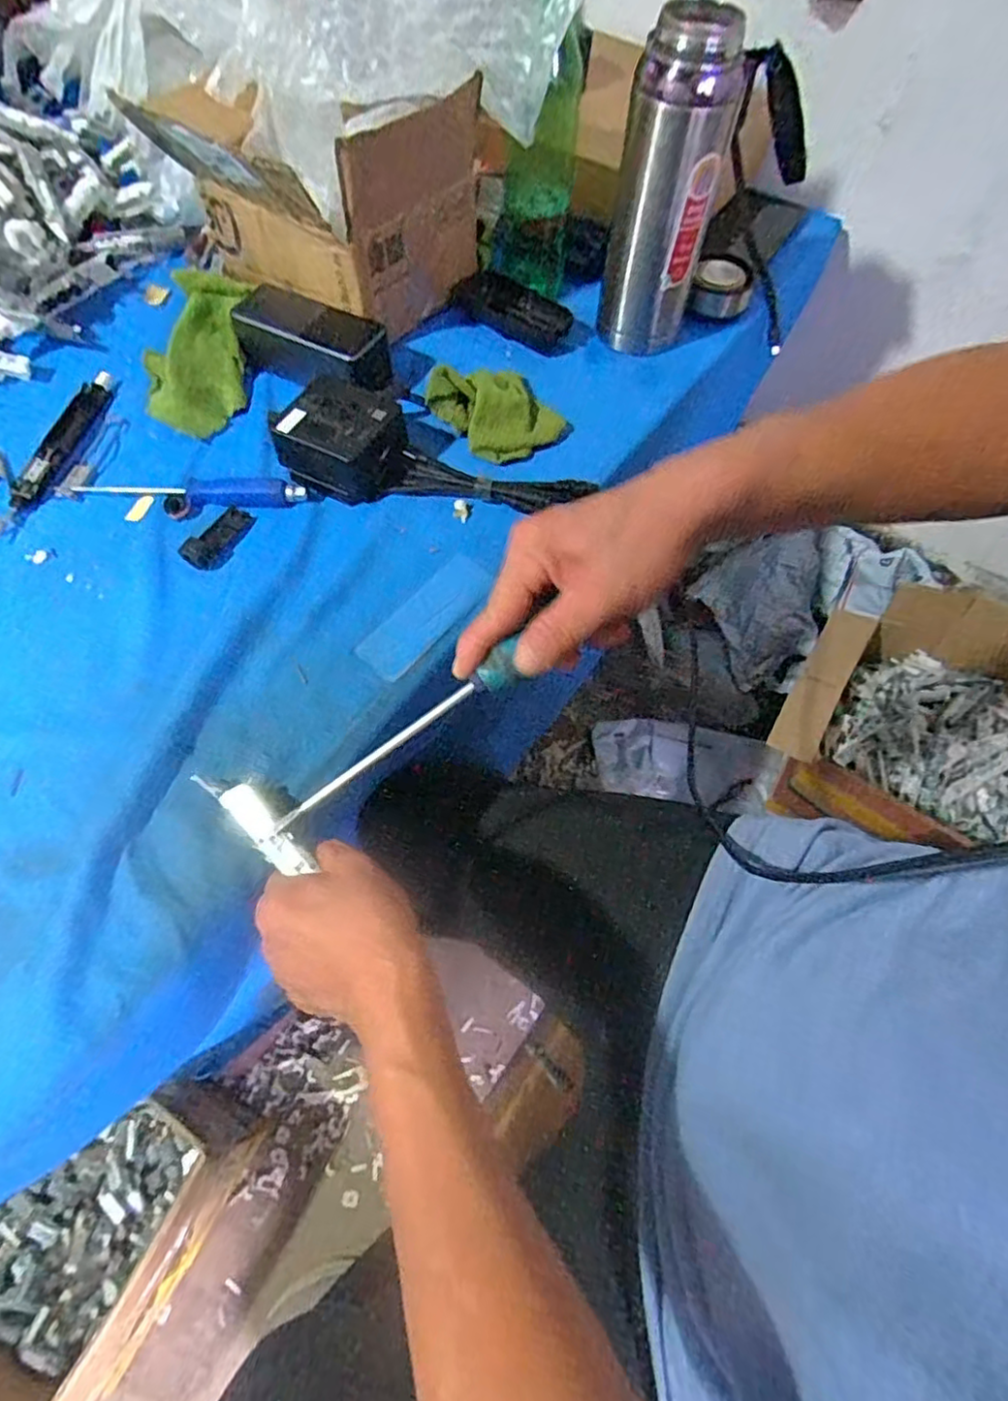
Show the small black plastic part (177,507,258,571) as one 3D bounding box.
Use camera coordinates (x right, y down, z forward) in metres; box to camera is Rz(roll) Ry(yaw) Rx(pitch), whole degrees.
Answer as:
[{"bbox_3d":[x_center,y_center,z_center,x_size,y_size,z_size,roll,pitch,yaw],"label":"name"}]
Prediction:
[{"bbox_3d":[-0.212,-0.122,0.483,0.032,0.010,0.057,22,63,10],"label":"small black plastic part"}]

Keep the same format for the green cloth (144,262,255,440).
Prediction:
[{"bbox_3d":[-0.271,-0.305,0.568,0.088,0.030,0.173,-4,62,-4],"label":"green cloth"}]

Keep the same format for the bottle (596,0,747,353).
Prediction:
[{"bbox_3d":[0.131,-0.411,0.530,0.079,0.212,0.085,9,62,3],"label":"bottle"}]

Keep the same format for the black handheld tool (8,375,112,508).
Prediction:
[{"bbox_3d":[-0.357,-0.217,0.531,0.028,0.010,0.149,7,62,2],"label":"black handheld tool"}]

